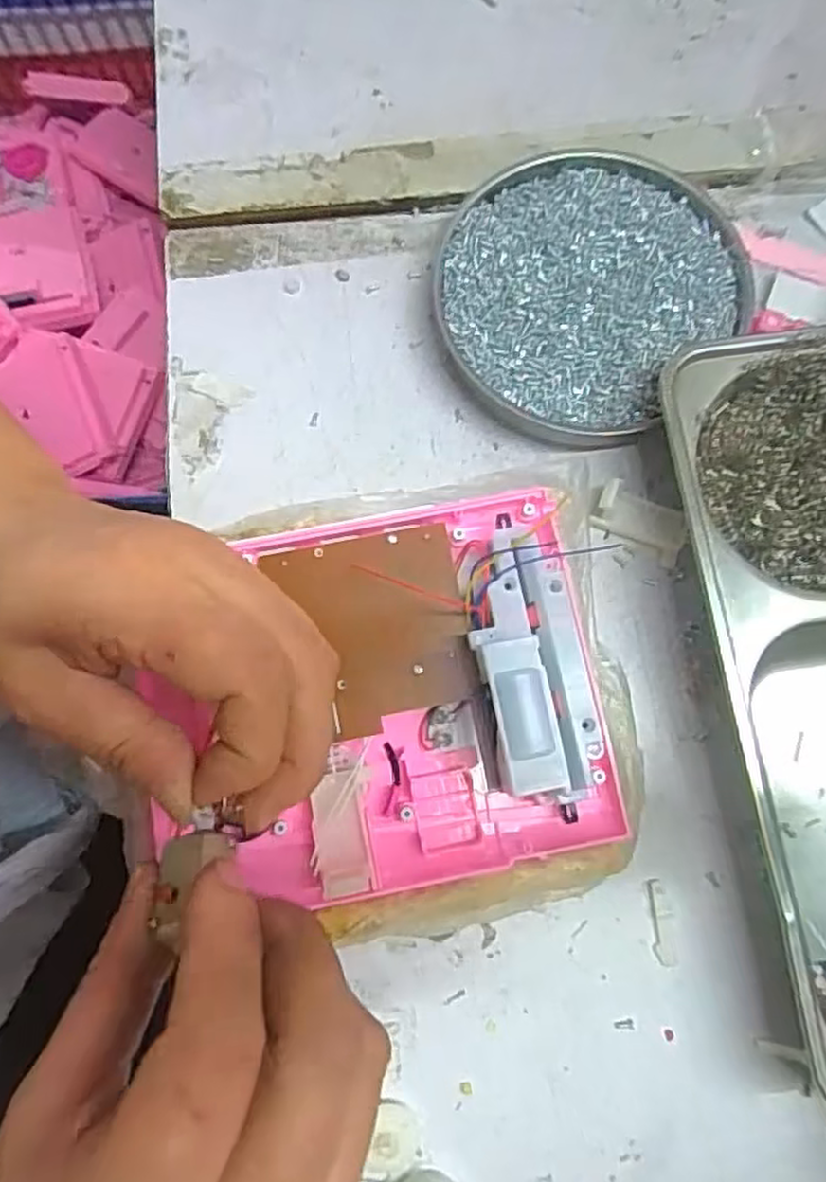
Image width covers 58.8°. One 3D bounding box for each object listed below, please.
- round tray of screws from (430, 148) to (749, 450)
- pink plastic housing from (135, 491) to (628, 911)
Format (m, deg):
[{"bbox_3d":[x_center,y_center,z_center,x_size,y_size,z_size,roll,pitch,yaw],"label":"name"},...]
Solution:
[{"bbox_3d":[0.076,-0.134,0.330,0.124,0.021,0.131,0,77,0],"label":"round tray of screws"},{"bbox_3d":[-0.014,0.036,0.259,0.155,0.038,0.130,-10,78,-2],"label":"pink plastic housing"}]

